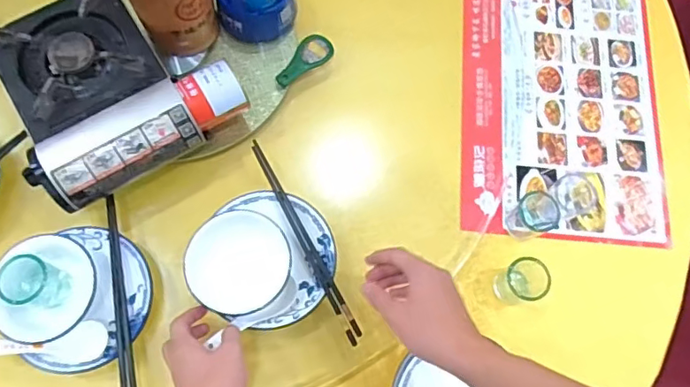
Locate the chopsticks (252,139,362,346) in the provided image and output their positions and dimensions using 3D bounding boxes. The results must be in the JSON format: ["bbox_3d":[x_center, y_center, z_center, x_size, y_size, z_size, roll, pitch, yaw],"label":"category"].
[{"bbox_3d":[-0.050,0.053,0.653,0.016,0.013,0.267,-27,73,-11],"label":"chopsticks"}]

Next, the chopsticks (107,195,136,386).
[{"bbox_3d":[-0.255,0.128,0.626,0.016,0.016,0.264,-12,71,-6],"label":"chopsticks"}]

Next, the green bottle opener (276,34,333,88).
[{"bbox_3d":[-0.056,-0.183,0.758,0.040,0.015,0.095,37,73,11],"label":"green bottle opener"}]

